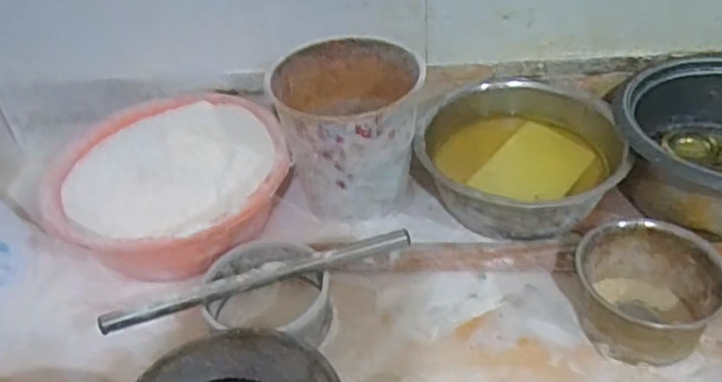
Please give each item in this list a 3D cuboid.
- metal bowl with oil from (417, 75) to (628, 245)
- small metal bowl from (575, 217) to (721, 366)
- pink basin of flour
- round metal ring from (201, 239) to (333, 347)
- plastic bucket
[{"bbox_3d":[0.187,-0.029,0.769,0.235,0.104,0.192,-1,42,5],"label":"metal bowl with oil"},{"bbox_3d":[0.271,0.094,0.627,0.123,0.089,0.116,-3,42,3],"label":"small metal bowl"},{"bbox_3d":[-0.216,0.006,0.769,0.260,0.104,0.250,-3,42,3],"label":"pink basin of flour"},{"bbox_3d":[-0.091,0.099,0.667,0.125,0.073,0.114,-3,42,3],"label":"round metal ring"},{"bbox_3d":[-0.011,-0.064,0.770,0.165,0.167,0.161,-7,42,-1],"label":"plastic bucket"}]

